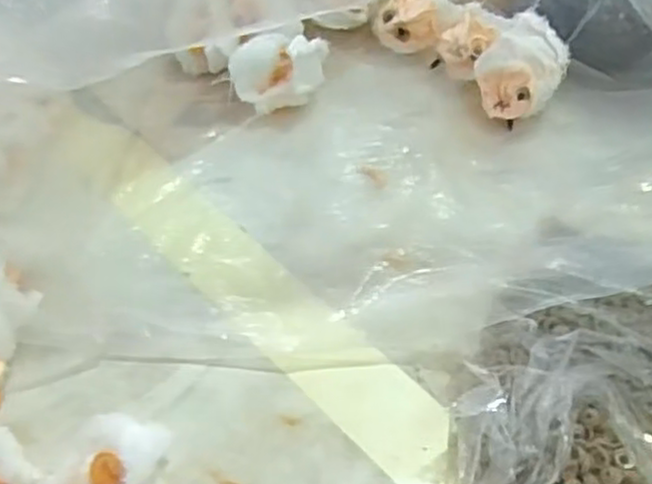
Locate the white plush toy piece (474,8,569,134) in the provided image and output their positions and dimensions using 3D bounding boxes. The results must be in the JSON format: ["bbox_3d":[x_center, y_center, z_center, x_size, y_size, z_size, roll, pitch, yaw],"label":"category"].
[{"bbox_3d":[0.124,-0.109,0.462,0.044,0.048,0.049,-33,61,-23],"label":"white plush toy piece"}]

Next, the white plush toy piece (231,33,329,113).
[{"bbox_3d":[-0.030,-0.107,0.467,0.057,0.050,0.039,7,54,3],"label":"white plush toy piece"}]

